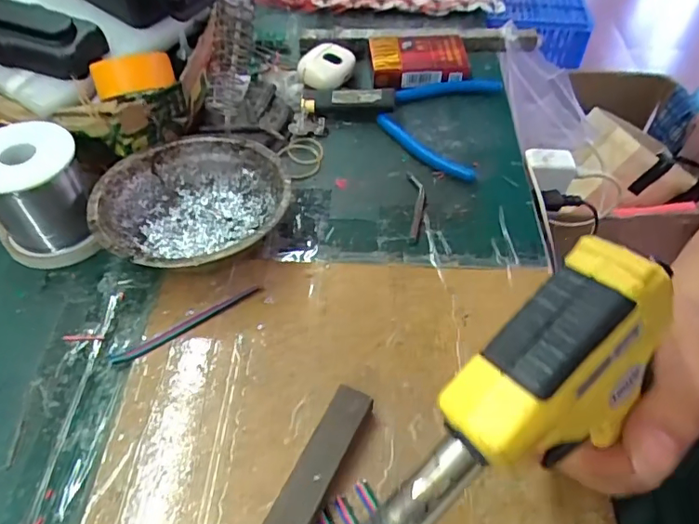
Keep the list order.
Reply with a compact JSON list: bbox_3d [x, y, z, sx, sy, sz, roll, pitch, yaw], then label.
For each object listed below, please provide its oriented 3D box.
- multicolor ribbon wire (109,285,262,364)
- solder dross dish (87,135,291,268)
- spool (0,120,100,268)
[{"bbox_3d":[-0.099,0.037,0.323,0.096,0.004,0.011,-27,56,-21],"label":"multicolor ribbon wire"},{"bbox_3d":[-0.104,-0.033,0.357,0.122,0.042,0.121,0,51,0],"label":"solder dross dish"},{"bbox_3d":[-0.208,-0.043,0.351,0.065,0.071,0.067,-27,56,-21],"label":"spool"}]

